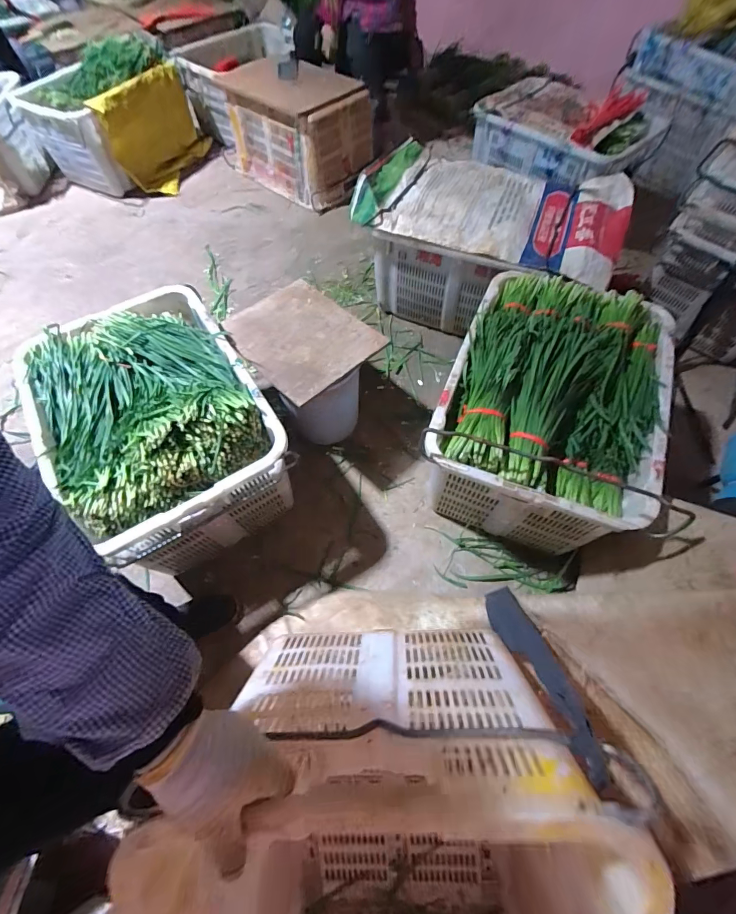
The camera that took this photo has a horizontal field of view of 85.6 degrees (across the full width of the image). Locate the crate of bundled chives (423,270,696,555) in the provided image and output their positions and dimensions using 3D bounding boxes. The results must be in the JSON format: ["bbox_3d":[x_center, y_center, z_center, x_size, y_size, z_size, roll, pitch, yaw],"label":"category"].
[{"bbox_3d":[0.462,-0.110,1.092,0.489,0.392,0.637,20,63,11],"label":"crate of bundled chives"}]

